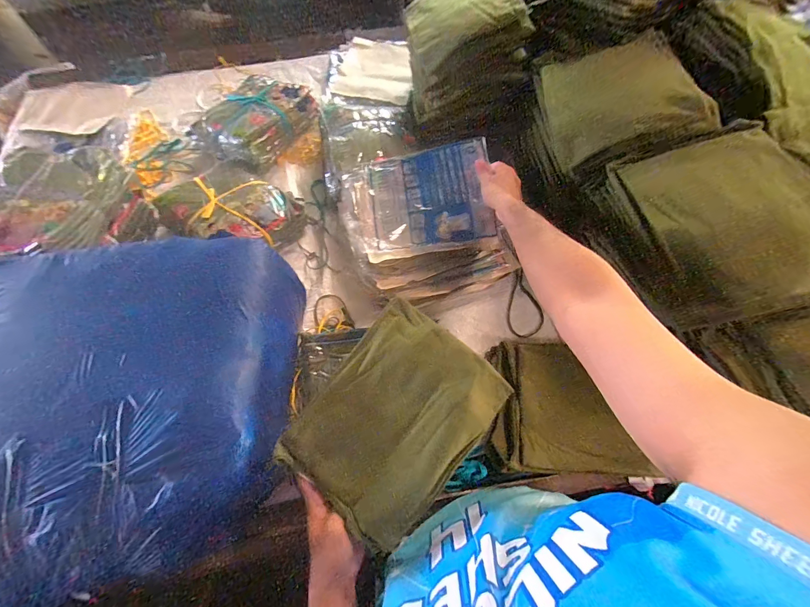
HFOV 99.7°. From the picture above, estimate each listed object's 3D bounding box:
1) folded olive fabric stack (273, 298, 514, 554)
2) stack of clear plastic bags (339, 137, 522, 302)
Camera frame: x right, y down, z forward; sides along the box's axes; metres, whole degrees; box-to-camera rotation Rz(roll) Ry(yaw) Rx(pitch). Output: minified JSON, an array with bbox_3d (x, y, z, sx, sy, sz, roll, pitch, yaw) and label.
[{"bbox_3d":[-0.013,0.145,0.442,0.195,0.026,0.254,35,82,18],"label":"folded olive fabric stack"},{"bbox_3d":[0.038,-0.170,0.696,0.307,0.051,0.319,-14,81,-1],"label":"stack of clear plastic bags"}]

